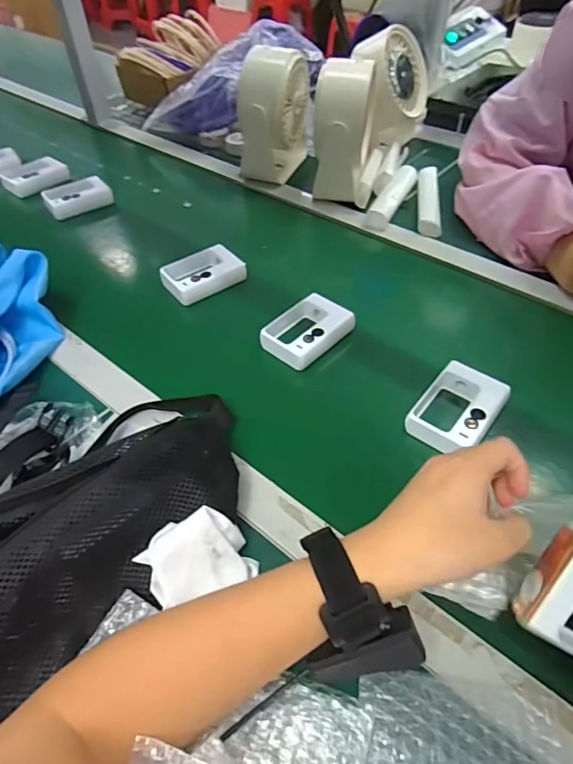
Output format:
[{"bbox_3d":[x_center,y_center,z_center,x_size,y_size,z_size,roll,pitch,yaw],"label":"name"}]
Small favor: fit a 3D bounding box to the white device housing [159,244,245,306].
[{"bbox_3d":[-0.114,-0.145,0.634,0.103,0.026,0.073,-30,53,-23],"label":"white device housing"}]

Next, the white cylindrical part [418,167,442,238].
[{"bbox_3d":[0.216,-0.274,0.725,0.033,0.032,0.159,7,48,8],"label":"white cylindrical part"}]

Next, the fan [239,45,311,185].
[{"bbox_3d":[-0.019,-0.443,0.796,0.079,0.182,0.123,19,50,18],"label":"fan"}]

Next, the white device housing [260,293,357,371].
[{"bbox_3d":[0.024,-0.059,0.554,0.077,0.024,0.100,30,55,26],"label":"white device housing"}]

